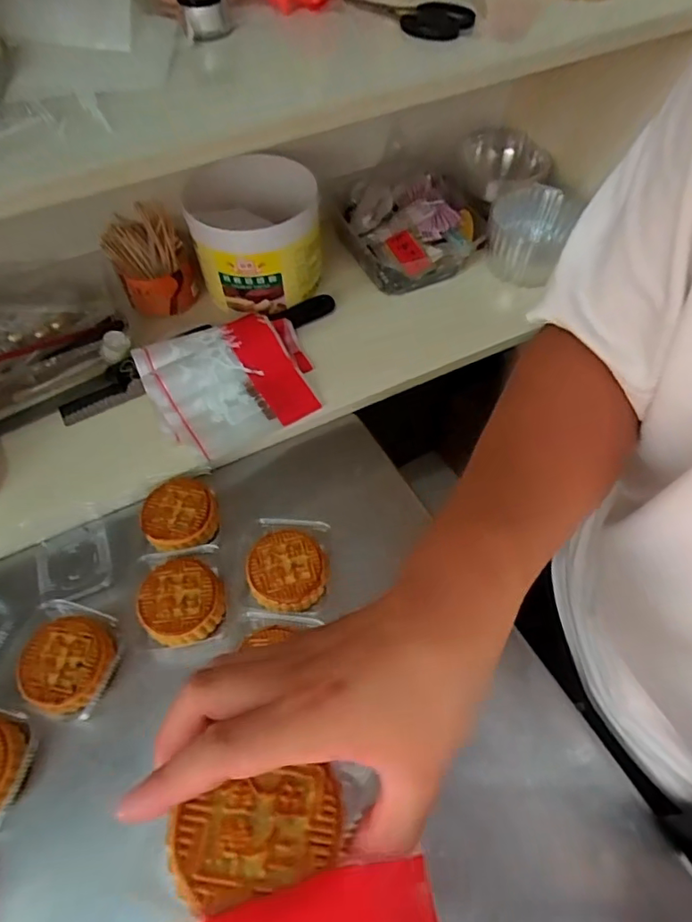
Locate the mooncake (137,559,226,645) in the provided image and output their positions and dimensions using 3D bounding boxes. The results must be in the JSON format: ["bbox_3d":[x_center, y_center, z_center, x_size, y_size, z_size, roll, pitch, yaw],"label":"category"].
[{"bbox_3d":[-0.136,0.118,0.444,0.066,0.027,0.065,0,57,1],"label":"mooncake"}]

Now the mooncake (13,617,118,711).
[{"bbox_3d":[-0.219,0.161,0.423,0.066,0.025,0.067,0,57,1],"label":"mooncake"}]

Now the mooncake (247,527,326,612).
[{"bbox_3d":[-0.050,0.097,0.460,0.064,0.031,0.065,0,57,1],"label":"mooncake"}]

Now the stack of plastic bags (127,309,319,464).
[{"bbox_3d":[-0.116,-0.083,0.558,0.166,0.016,0.135,-22,77,-20],"label":"stack of plastic bags"}]

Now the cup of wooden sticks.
[{"bbox_3d":[-0.219,-0.221,0.604,0.077,0.088,0.071,0,57,1],"label":"cup of wooden sticks"}]

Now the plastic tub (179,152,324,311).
[{"bbox_3d":[-0.097,-0.253,0.603,0.131,0.131,0.128,0,57,1],"label":"plastic tub"}]

